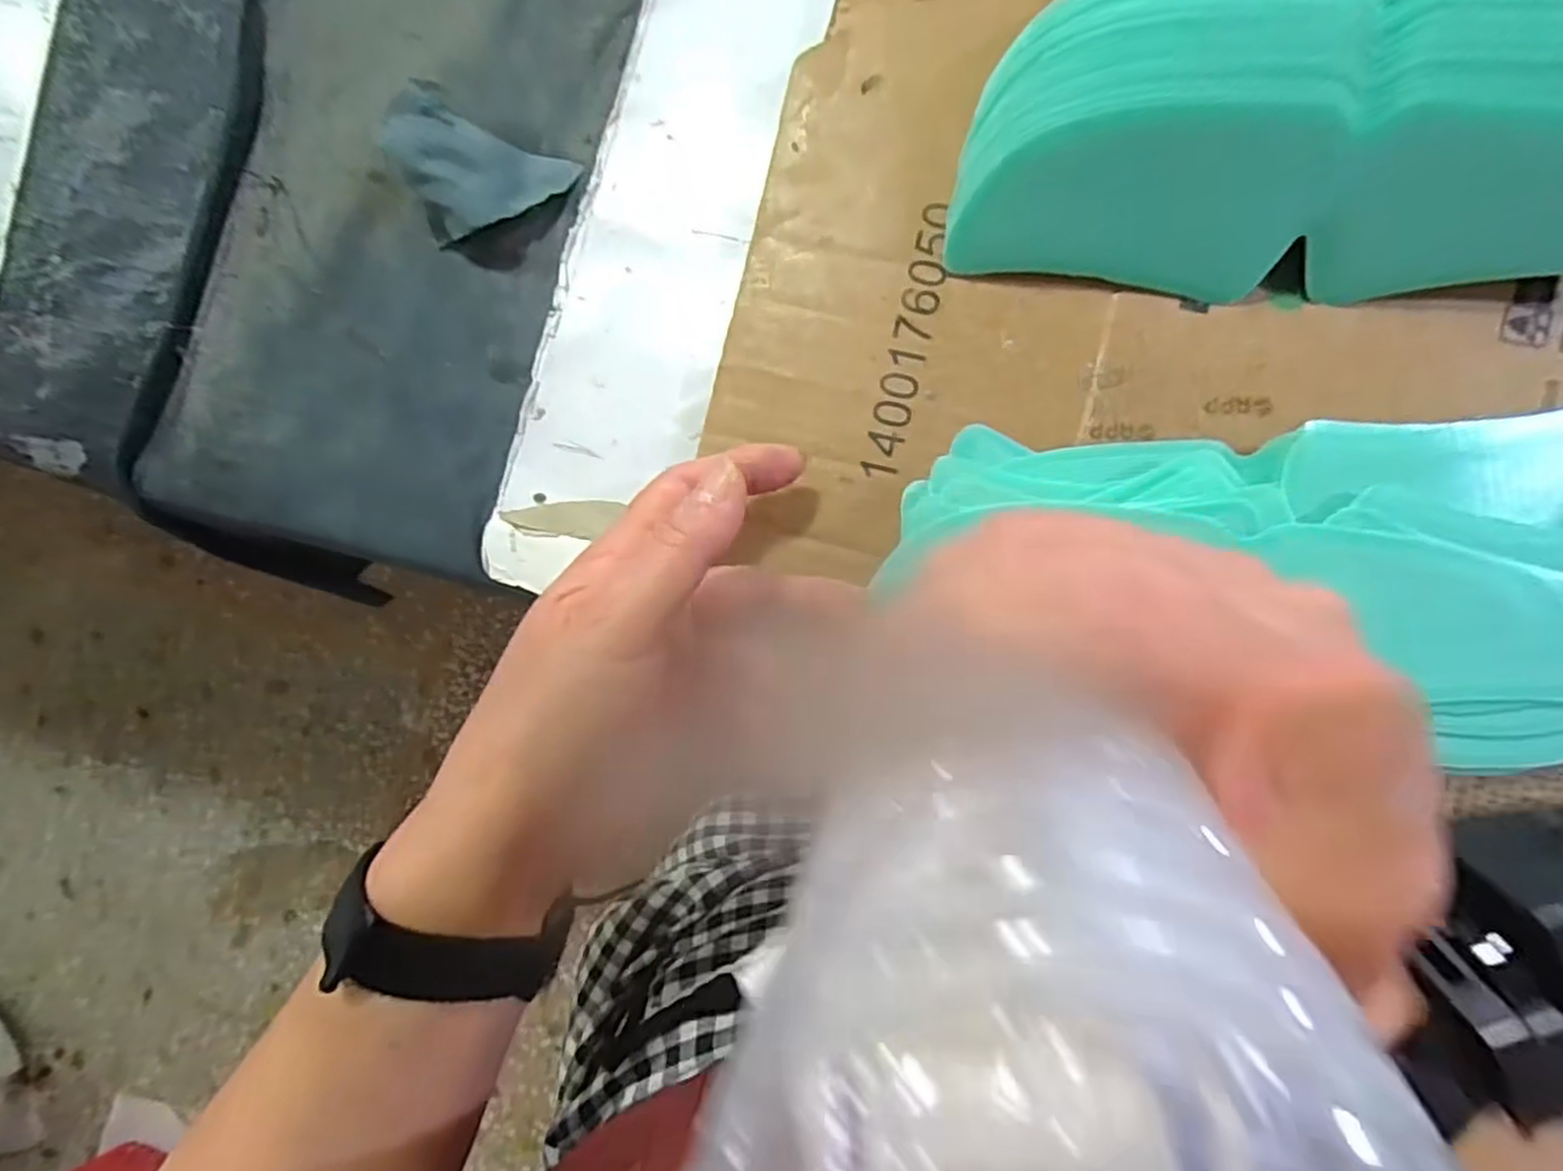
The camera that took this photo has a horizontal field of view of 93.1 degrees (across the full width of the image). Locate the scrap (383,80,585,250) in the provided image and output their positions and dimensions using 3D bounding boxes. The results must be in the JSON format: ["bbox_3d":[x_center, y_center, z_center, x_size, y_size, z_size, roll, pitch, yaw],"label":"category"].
[{"bbox_3d":[-0.126,-0.165,0.296,0.063,0.030,0.051,27,91,6],"label":"scrap"}]

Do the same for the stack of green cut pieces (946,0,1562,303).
[{"bbox_3d":[0.181,-0.158,0.248,0.228,0.051,0.104,7,89,6],"label":"stack of green cut pieces"}]

